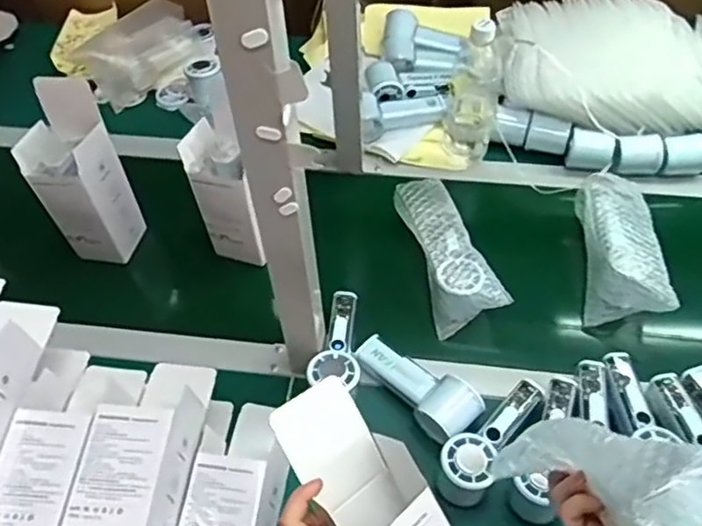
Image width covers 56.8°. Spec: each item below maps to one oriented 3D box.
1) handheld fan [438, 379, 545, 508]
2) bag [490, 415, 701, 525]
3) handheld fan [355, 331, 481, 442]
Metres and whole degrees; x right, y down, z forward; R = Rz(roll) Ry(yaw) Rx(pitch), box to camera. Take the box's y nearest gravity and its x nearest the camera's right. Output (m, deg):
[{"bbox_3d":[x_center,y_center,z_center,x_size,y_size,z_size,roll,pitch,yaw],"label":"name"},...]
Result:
[{"bbox_3d":[0.149,0.183,0.692,0.057,0.059,0.156,31,60,22],"label":"handheld fan"},{"bbox_3d":[0.164,0.146,0.423,0.083,0.051,0.186,-38,17,-23],"label":"bag"},{"bbox_3d":[0.070,0.137,0.739,0.058,0.046,0.164,-39,49,-24],"label":"handheld fan"}]

